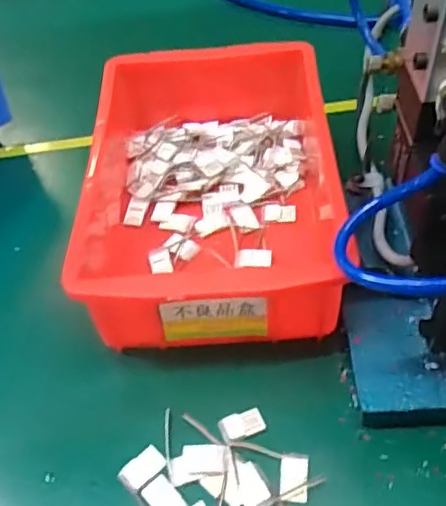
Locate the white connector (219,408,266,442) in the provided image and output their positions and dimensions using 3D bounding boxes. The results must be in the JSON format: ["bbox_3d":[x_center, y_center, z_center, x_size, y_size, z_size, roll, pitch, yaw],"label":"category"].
[{"bbox_3d":[0.009,0.080,0.279,0.021,0.004,0.012,-17,52,-9],"label":"white connector"}]

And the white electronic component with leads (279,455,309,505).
[{"bbox_3d":[0.031,0.097,0.260,0.012,0.004,0.020,4,52,8],"label":"white electronic component with leads"}]

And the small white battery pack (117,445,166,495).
[{"bbox_3d":[-0.036,0.096,0.268,0.012,0.004,0.020,35,62,28],"label":"small white battery pack"}]

